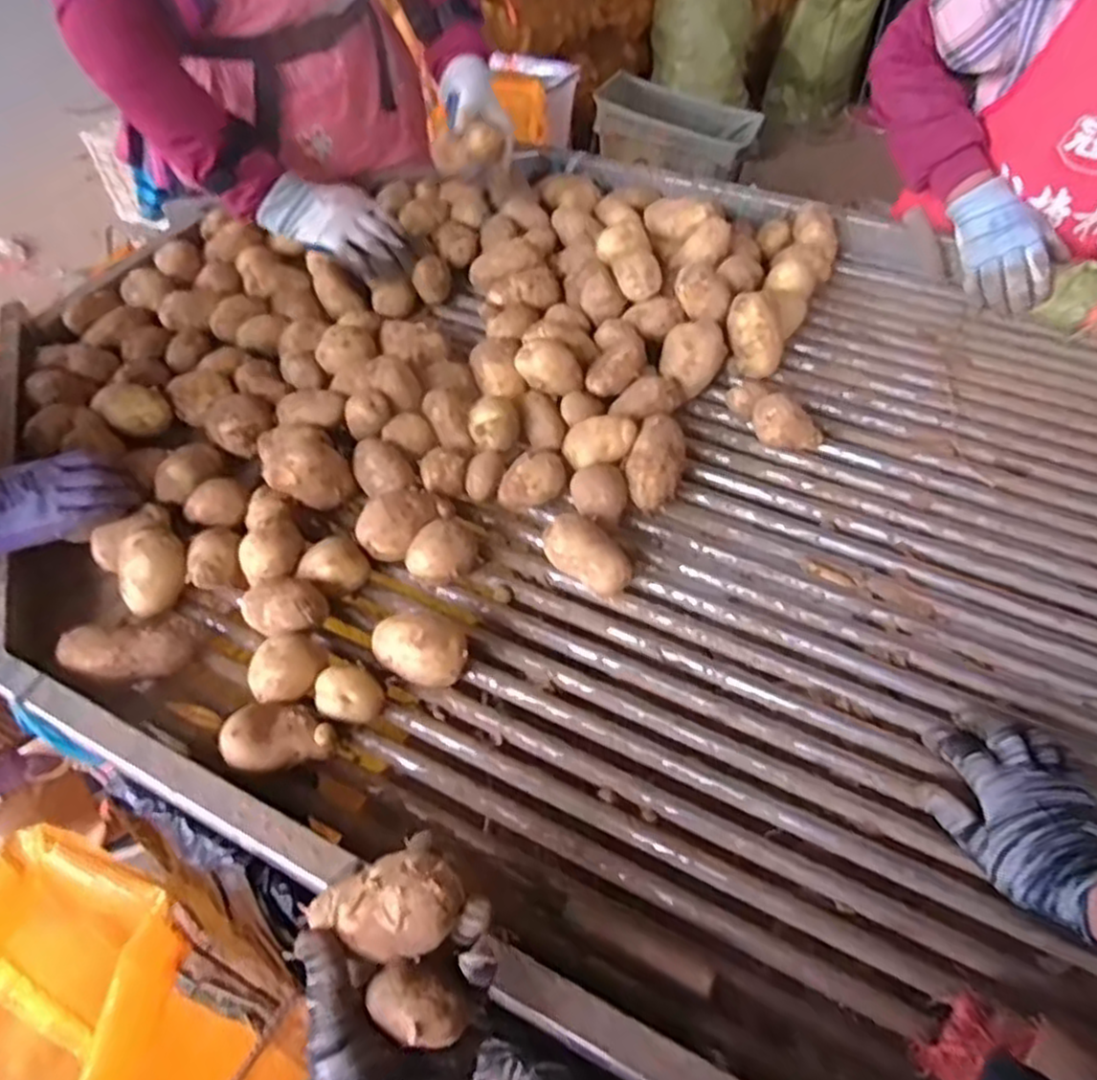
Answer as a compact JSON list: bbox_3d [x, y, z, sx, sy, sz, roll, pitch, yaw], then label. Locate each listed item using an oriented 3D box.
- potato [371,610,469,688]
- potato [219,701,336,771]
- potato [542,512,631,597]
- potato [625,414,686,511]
[{"bbox_3d":[-0.104,0.093,0.633,0.076,0.056,0.049,22,56,15],"label":"potato"},{"bbox_3d":[-0.207,0.155,0.594,0.076,0.050,0.051,-16,55,-13],"label":"potato"},{"bbox_3d":[0.038,0.016,0.693,0.083,0.050,0.051,38,61,24],"label":"potato"},{"bbox_3d":[0.106,-0.072,0.755,0.052,0.055,0.098,13,54,8],"label":"potato"}]

